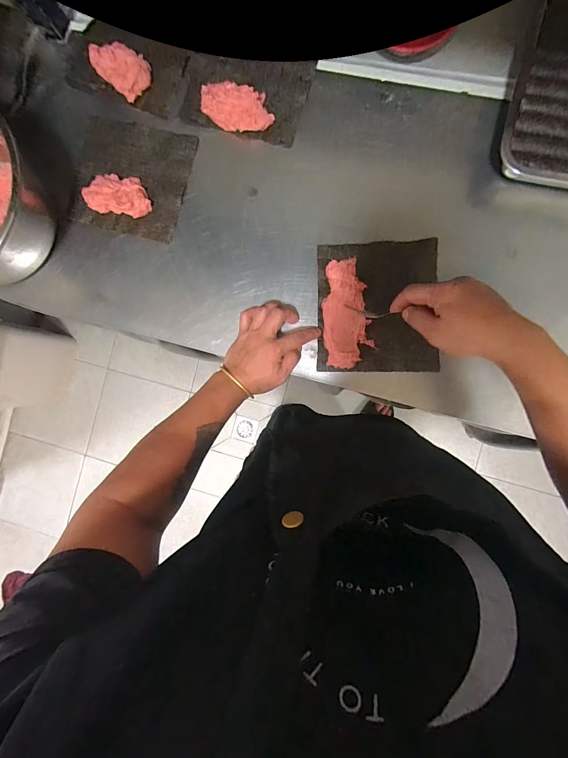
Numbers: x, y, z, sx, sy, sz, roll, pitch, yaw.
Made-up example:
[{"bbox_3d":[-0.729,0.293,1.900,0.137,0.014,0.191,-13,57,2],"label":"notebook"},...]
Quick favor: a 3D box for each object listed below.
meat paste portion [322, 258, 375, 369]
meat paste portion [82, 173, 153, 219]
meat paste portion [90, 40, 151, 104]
[{"bbox_3d":[0.094,-0.101,0.496,0.070,0.019,0.161,-8,88,7],"label":"meat paste portion"},{"bbox_3d":[-0.276,-0.306,0.532,0.108,0.024,0.063,10,90,7],"label":"meat paste portion"},{"bbox_3d":[-0.266,-0.515,0.533,0.067,0.033,0.091,-45,84,4],"label":"meat paste portion"}]

